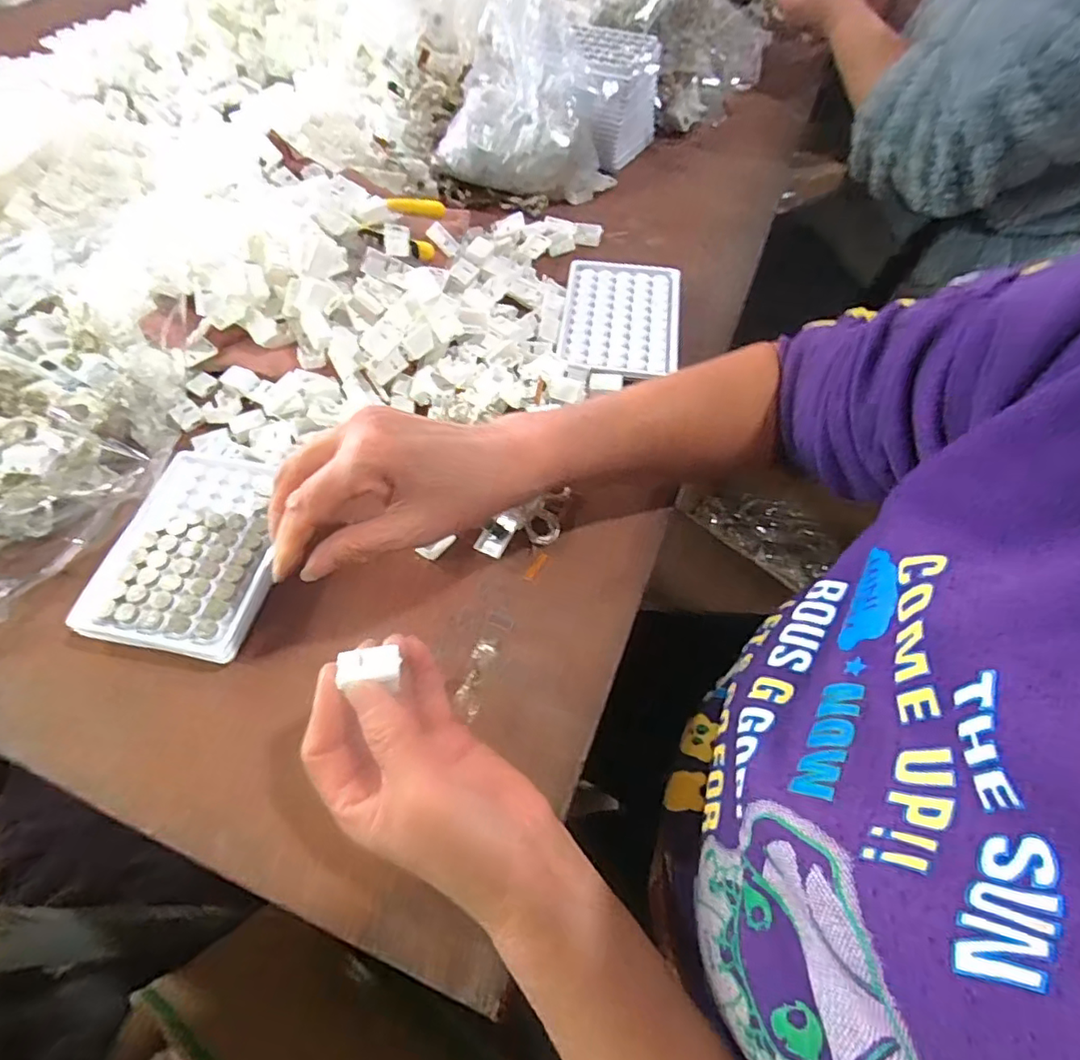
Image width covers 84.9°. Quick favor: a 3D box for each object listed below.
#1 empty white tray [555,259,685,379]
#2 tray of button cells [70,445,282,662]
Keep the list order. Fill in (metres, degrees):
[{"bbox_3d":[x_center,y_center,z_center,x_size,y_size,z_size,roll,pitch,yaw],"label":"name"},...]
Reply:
[{"bbox_3d":[0.068,-0.180,0.491,0.097,0.013,0.125,7,58,4],"label":"empty white tray"},{"bbox_3d":[-0.209,0.009,0.365,0.094,0.014,0.132,8,57,3],"label":"tray of button cells"}]

